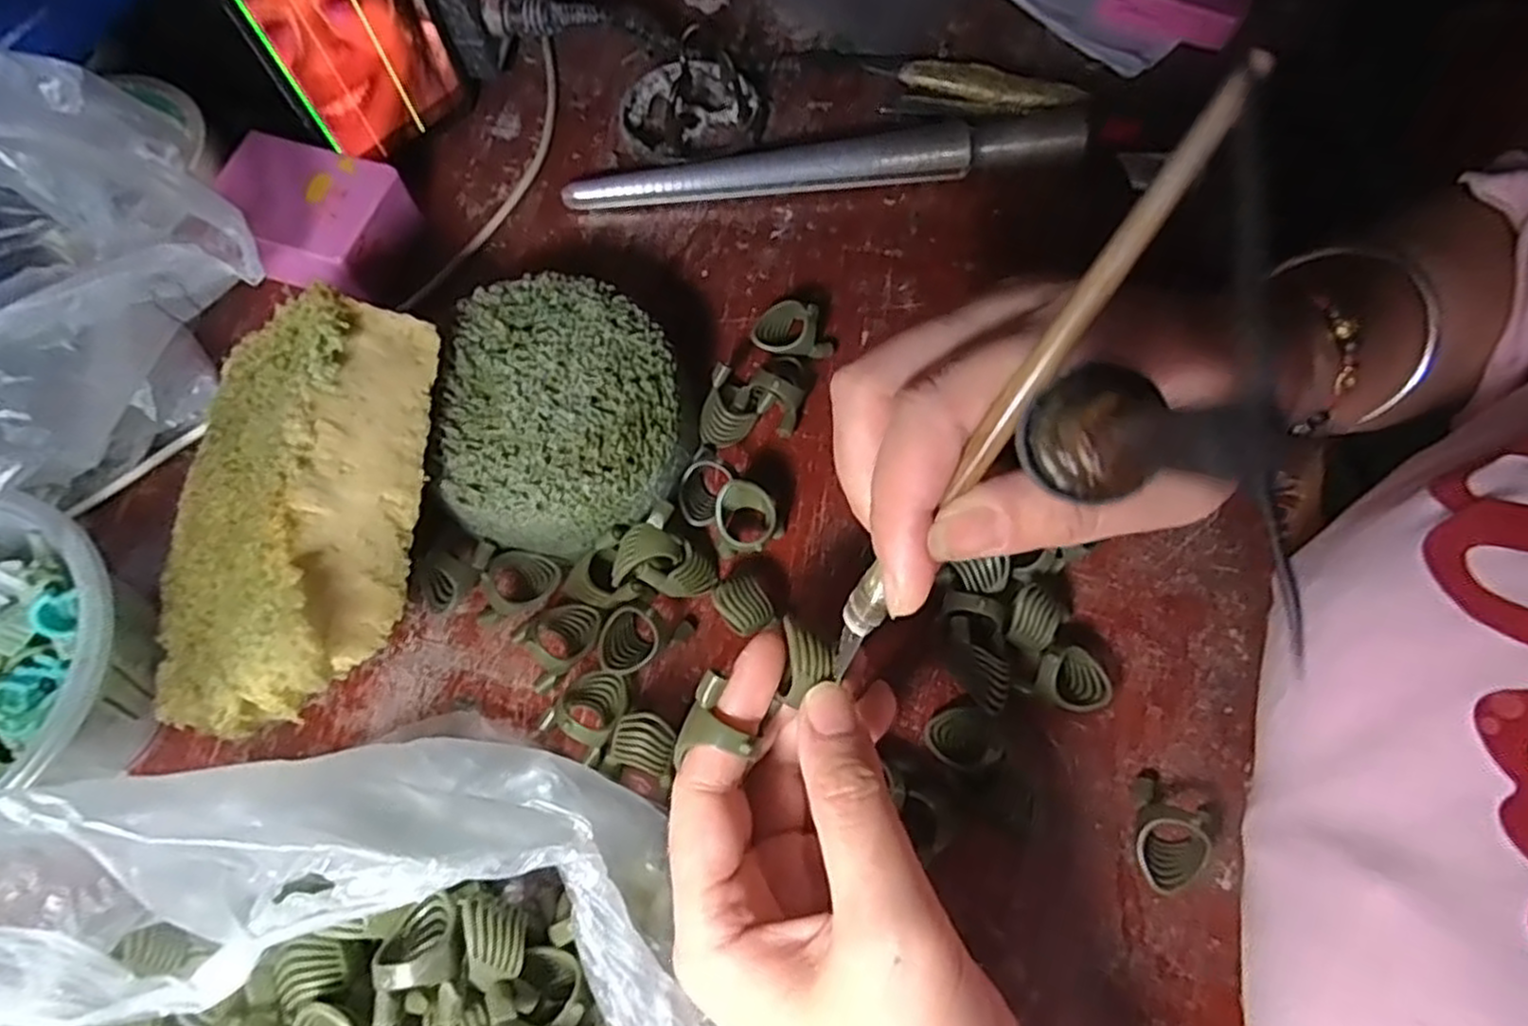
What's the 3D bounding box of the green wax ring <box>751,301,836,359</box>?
[{"bbox_3d":[0.013,-0.078,0.325,0.034,0.018,0.019,-5,71,-3],"label":"green wax ring"}]

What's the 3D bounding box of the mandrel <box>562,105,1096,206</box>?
[{"bbox_3d":[0.034,-0.164,0.355,0.249,0.020,0.028,-10,71,-5],"label":"mandrel"}]

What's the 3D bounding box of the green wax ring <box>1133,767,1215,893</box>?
[{"bbox_3d":[0.138,0.108,0.256,0.026,0.020,0.036,37,74,11],"label":"green wax ring"}]

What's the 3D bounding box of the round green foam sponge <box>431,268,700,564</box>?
[{"bbox_3d":[-0.073,-0.037,0.294,0.090,0.045,0.101,1,71,-1],"label":"round green foam sponge"}]

